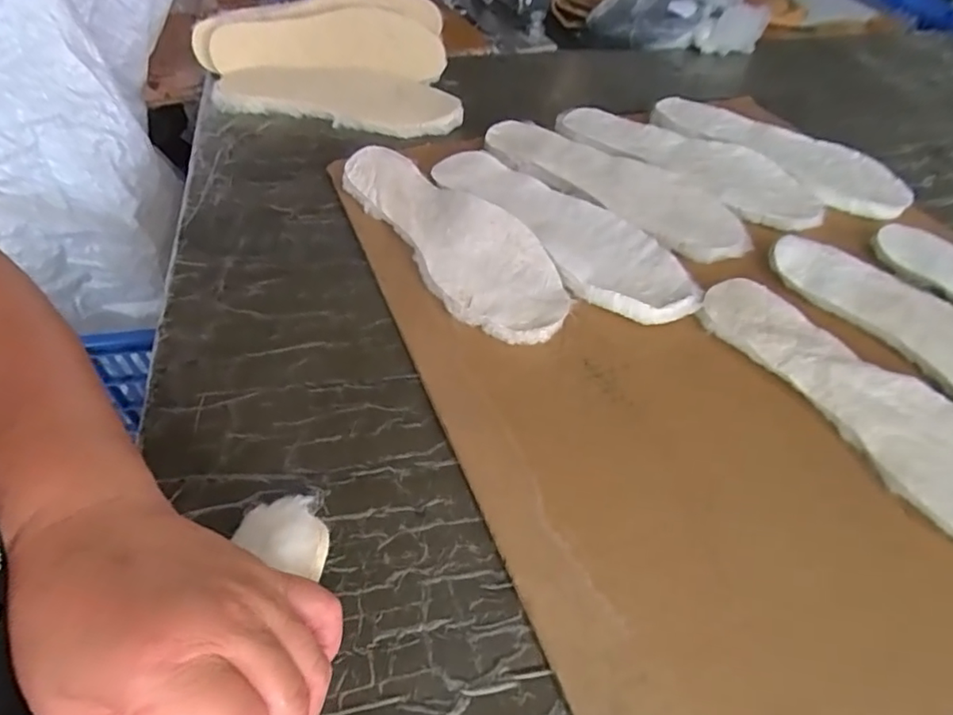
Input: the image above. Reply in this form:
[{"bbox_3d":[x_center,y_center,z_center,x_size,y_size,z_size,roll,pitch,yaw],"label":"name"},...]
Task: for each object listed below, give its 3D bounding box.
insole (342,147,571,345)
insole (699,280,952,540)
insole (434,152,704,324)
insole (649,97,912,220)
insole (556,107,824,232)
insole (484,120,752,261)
[{"bbox_3d":[-0.019,-0.107,0.486,0.093,0.026,0.266,-26,54,-23],"label":"insole"},{"bbox_3d":[0.280,0.035,0.384,0.091,0.014,0.276,-24,53,-22],"label":"insole"},{"bbox_3d":[0.072,-0.124,0.505,0.096,0.015,0.289,-31,56,-26],"label":"insole"},{"bbox_3d":[0.324,-0.225,0.610,0.106,0.018,0.274,-34,58,-29],"label":"insole"},{"bbox_3d":[0.221,-0.213,0.593,0.288,0.012,0.099,33,55,25],"label":"insole"},{"bbox_3d":[0.133,-0.179,0.553,0.285,0.009,0.102,34,55,26],"label":"insole"}]

